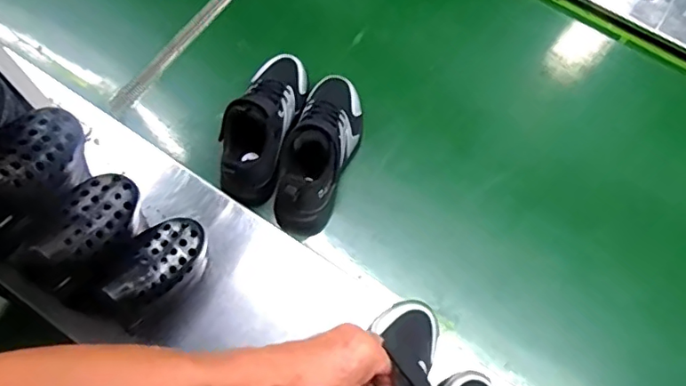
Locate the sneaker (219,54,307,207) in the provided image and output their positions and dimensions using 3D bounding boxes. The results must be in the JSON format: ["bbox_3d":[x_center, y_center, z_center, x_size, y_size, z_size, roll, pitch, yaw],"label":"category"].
[{"bbox_3d":[-0.102,-0.098,0.689,0.078,0.097,0.212,15,67,5],"label":"sneaker"}]

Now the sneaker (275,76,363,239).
[{"bbox_3d":[-0.027,-0.059,0.676,0.078,0.094,0.217,14,67,5],"label":"sneaker"}]

